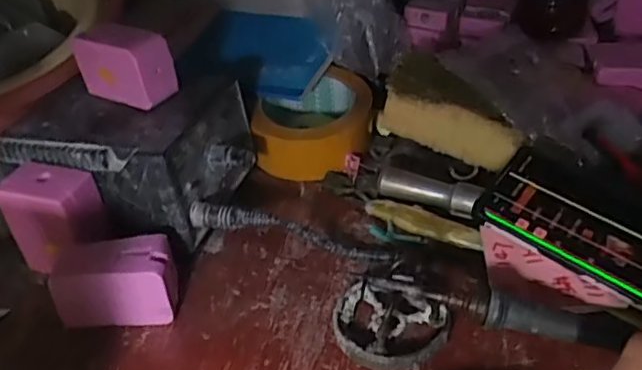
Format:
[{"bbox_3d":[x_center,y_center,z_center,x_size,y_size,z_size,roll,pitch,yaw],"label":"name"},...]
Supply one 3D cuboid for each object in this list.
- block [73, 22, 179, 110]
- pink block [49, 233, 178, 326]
[{"bbox_3d":[-0.137,-0.085,0.432,0.070,0.050,0.028,21,44,28],"label":"block"},{"bbox_3d":[-0.125,0.061,0.382,0.070,0.045,0.034,-3,38,0],"label":"pink block"}]

